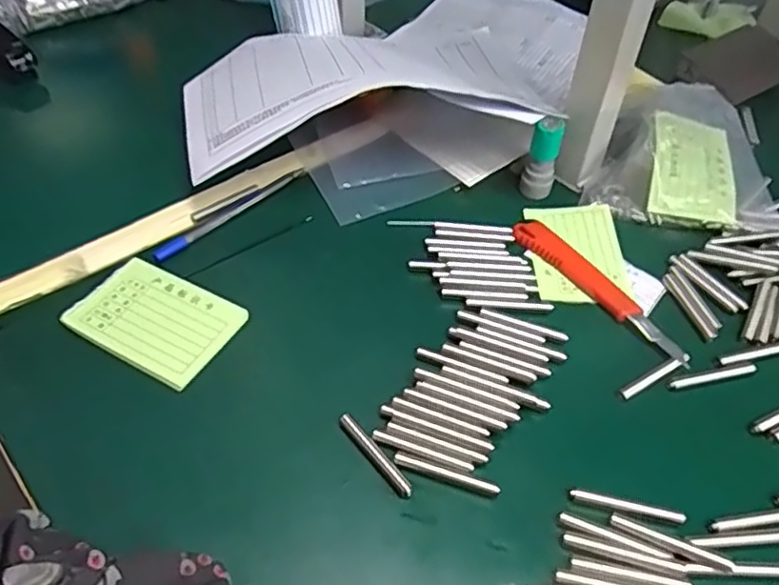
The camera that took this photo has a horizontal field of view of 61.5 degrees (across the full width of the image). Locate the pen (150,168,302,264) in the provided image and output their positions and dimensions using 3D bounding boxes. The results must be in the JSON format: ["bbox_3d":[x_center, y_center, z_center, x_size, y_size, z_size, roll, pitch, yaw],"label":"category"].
[{"bbox_3d":[-0.118,-0.061,0.494,0.011,0.005,0.138,33,53,25],"label":"pen"}]

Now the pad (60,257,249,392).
[{"bbox_3d":[-0.148,0.016,0.415,0.096,0.006,0.065,24,50,18],"label":"pad"}]

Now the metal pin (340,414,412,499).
[{"bbox_3d":[-0.008,0.089,0.362,0.008,0.007,0.057,-30,56,-28],"label":"metal pin"}]

